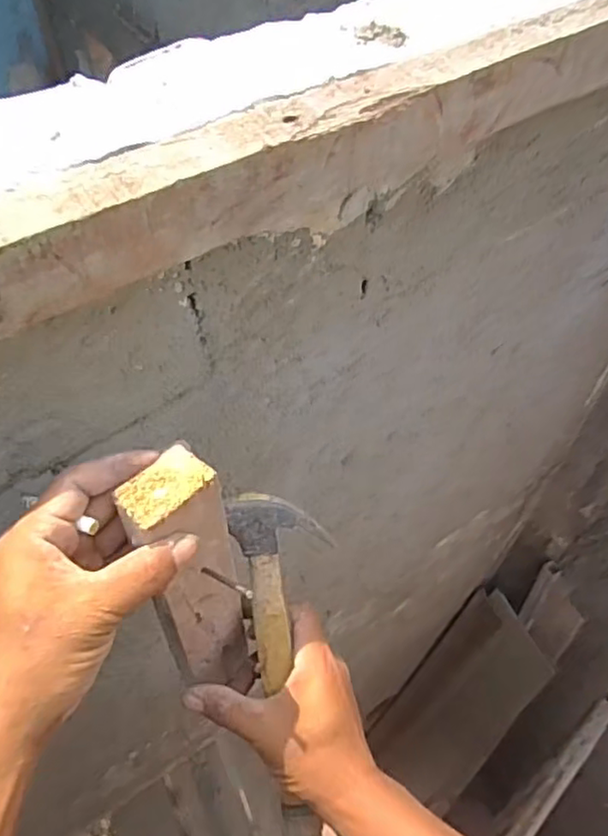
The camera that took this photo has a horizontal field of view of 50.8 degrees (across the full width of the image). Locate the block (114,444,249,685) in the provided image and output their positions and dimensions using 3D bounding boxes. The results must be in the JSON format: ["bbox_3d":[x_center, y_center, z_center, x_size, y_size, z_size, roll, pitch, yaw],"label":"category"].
[{"bbox_3d":[-0.068,0.111,0.409,0.033,0.211,0.057,33,53,33],"label":"block"}]

